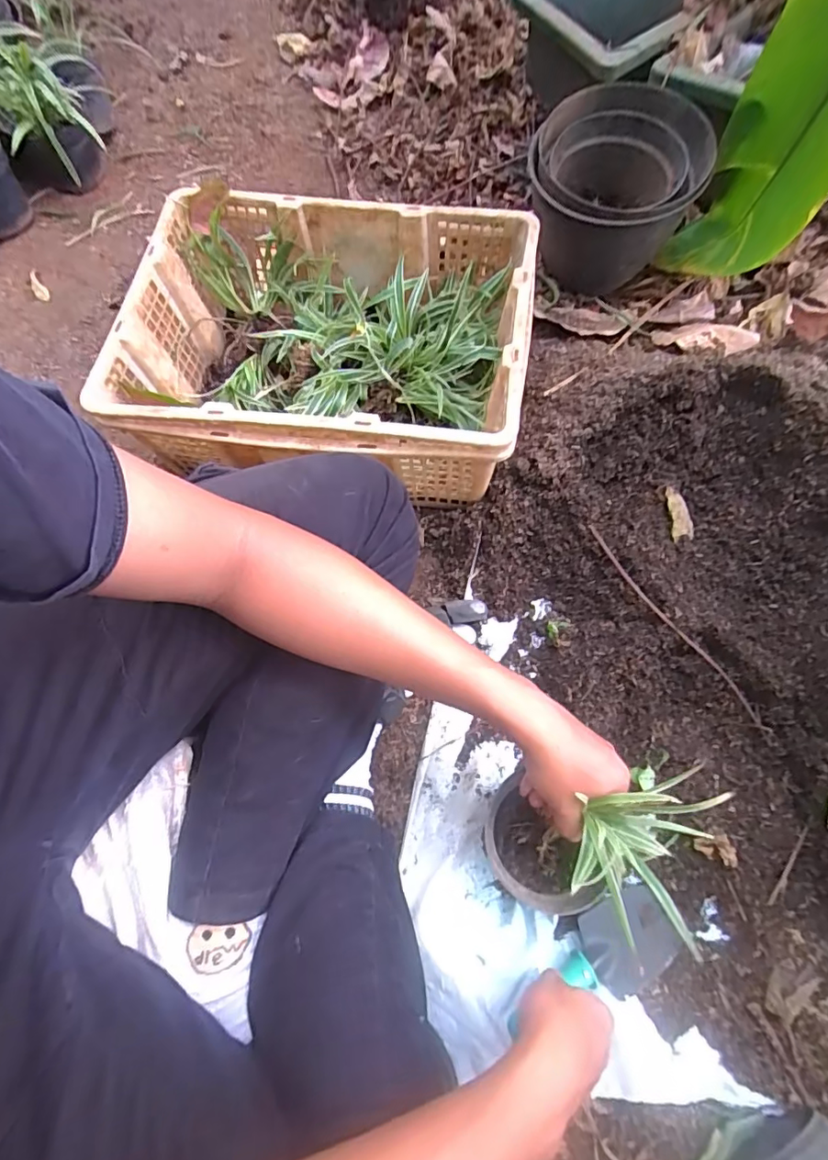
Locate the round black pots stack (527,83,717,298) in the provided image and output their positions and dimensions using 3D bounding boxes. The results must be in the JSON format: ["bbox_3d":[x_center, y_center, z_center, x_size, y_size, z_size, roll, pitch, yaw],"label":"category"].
[{"bbox_3d":[0.275,-0.547,0.747,0.219,0.185,0.196,25,73,10],"label":"round black pots stack"}]

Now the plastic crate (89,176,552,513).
[{"bbox_3d":[-0.101,-0.296,0.658,0.462,0.153,0.348,7,71,4],"label":"plastic crate"}]

